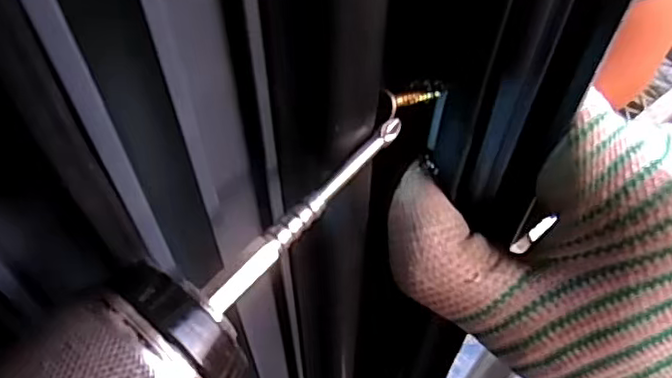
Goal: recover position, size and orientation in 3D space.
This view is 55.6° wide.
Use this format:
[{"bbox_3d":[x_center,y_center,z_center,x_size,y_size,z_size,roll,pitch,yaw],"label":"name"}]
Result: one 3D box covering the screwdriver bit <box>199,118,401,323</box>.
[{"bbox_3d":[-0.006,0.004,0.142,0.006,0.004,0.062,35,62,18],"label":"screwdriver bit"}]

